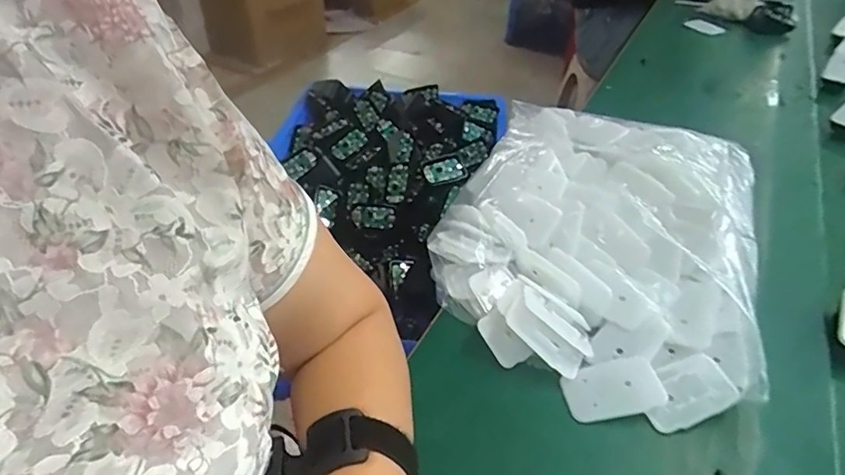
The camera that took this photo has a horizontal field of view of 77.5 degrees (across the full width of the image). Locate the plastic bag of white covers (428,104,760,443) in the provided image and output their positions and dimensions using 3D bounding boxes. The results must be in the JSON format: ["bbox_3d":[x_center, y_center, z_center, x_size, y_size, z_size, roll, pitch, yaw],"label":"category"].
[{"bbox_3d":[0.171,-0.014,0.503,0.286,0.077,0.354,22,46,18],"label":"plastic bag of white covers"}]

